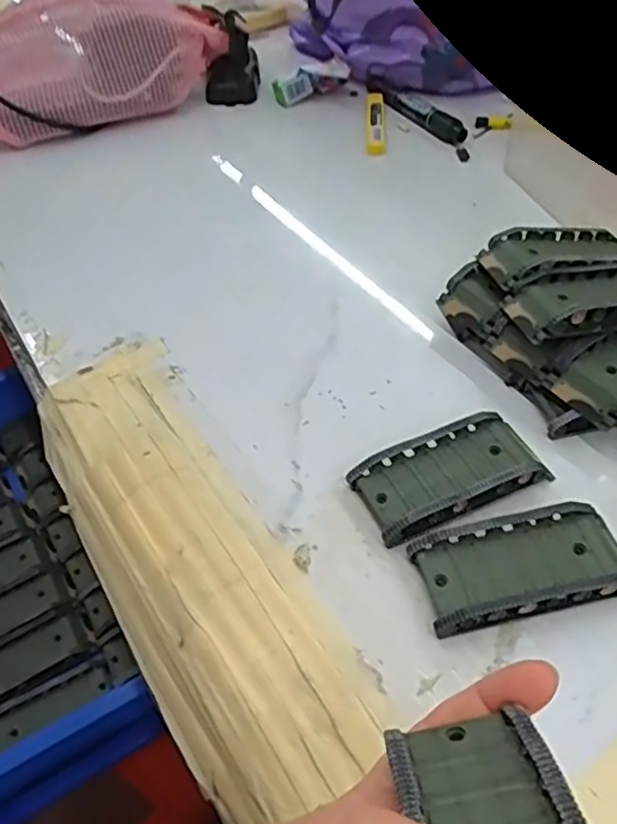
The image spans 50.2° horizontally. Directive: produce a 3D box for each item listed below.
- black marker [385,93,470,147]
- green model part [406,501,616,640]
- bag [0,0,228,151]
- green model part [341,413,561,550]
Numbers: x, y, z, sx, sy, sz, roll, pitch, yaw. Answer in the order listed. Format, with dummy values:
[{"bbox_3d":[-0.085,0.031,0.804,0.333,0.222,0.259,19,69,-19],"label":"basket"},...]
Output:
[{"bbox_3d":[0.107,-0.276,0.607,0.022,0.016,0.102,-21,51,-17],"label":"black marker"},{"bbox_3d":[0.098,0.069,0.298,0.095,0.018,0.045,-10,49,-5],"label":"green model part"},{"bbox_3d":[-0.218,-0.321,0.610,0.286,0.095,0.100,-24,52,-20],"label":"bag"},{"bbox_3d":[0.071,0.031,0.333,0.090,0.020,0.045,-21,50,-14],"label":"green model part"}]

